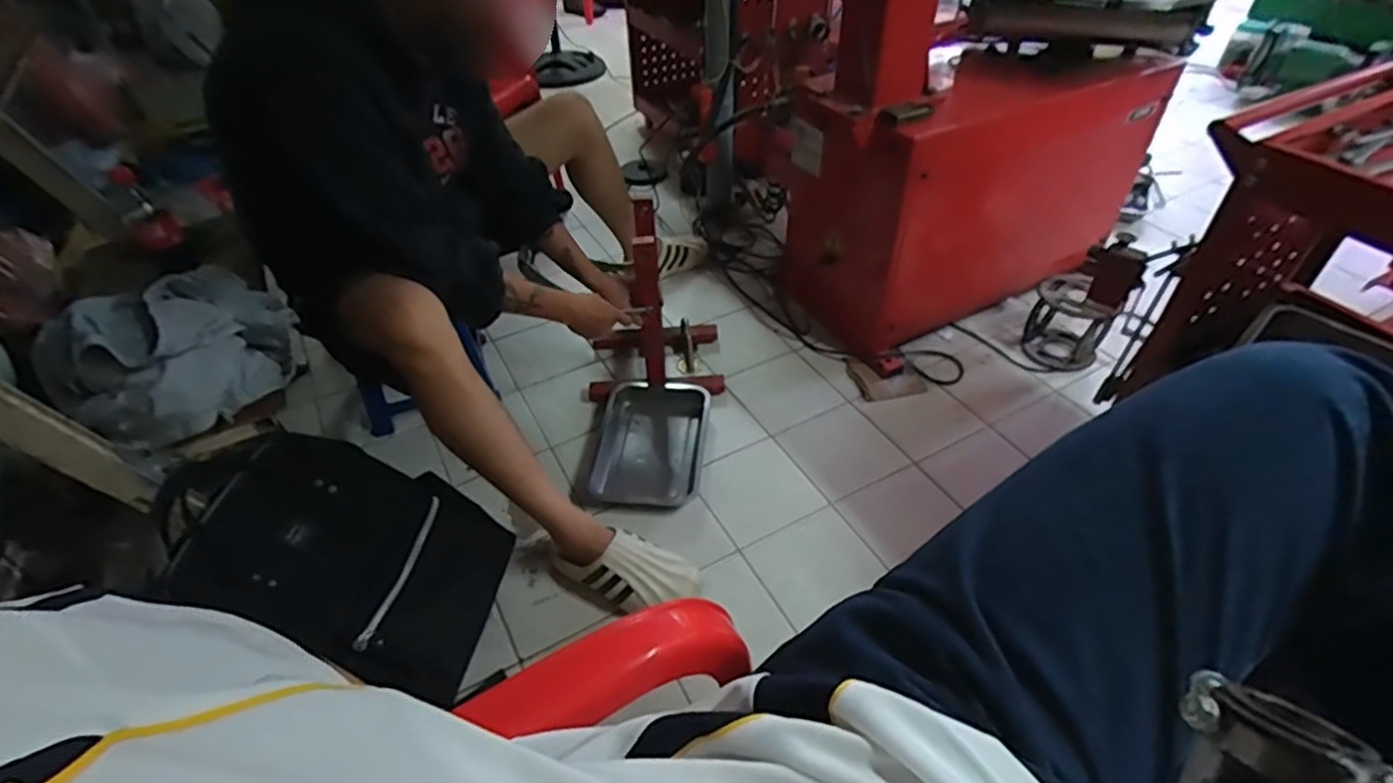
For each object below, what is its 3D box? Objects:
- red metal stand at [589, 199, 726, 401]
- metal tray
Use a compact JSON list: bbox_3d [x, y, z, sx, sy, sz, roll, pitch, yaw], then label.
[{"bbox_3d":[-0.096,-0.193,1.419,0.293,0.366,0.230,-6,44,-4],"label":"red metal stand"},{"bbox_3d":[-0.095,0.101,1.357,0.214,0.038,0.316,3,45,5],"label":"metal tray"}]

